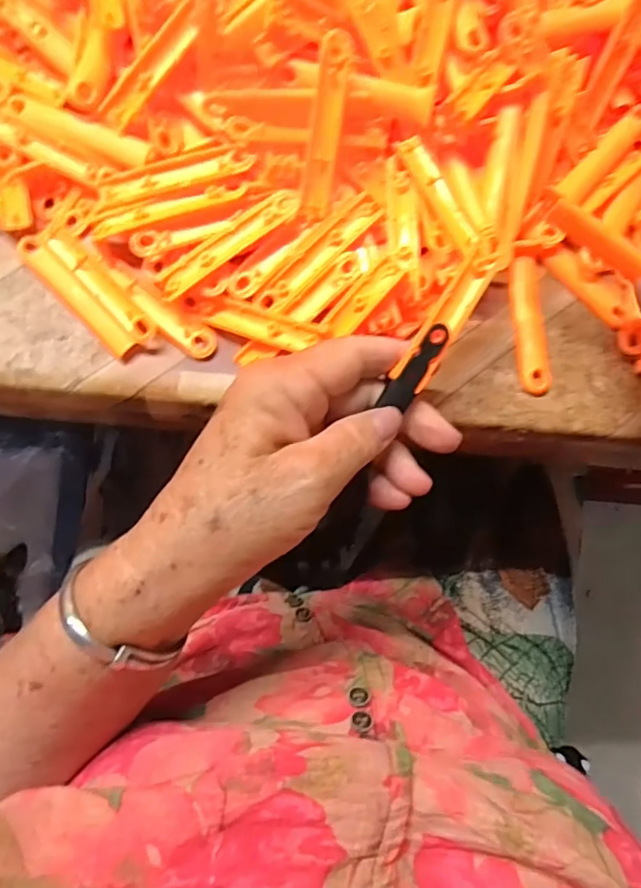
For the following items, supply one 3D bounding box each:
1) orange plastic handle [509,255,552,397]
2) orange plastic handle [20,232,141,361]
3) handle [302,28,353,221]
[{"bbox_3d":[0.107,-0.060,0.285,0.015,0.004,0.071,-4,83,-5],"label":"orange plastic handle"},{"bbox_3d":[-0.118,-0.071,0.269,0.012,0.005,0.076,-44,88,-8],"label":"orange plastic handle"},{"bbox_3d":[0.003,-0.144,0.256,0.013,0.005,0.076,8,106,-3],"label":"handle"}]

